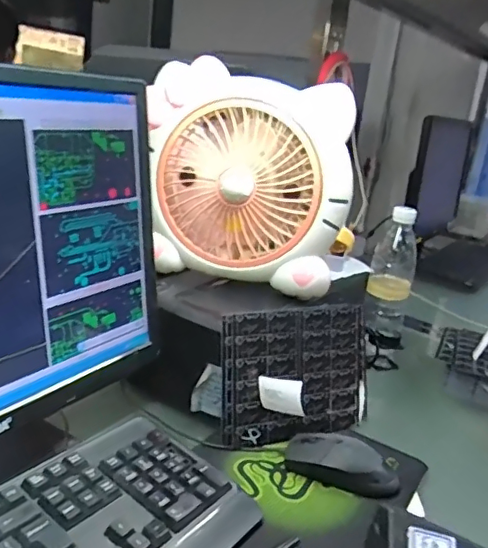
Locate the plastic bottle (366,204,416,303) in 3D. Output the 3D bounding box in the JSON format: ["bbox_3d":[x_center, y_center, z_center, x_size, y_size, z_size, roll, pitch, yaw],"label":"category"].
[{"bbox_3d":[0.237,-0.035,0.873,0.064,0.137,0.062,12,18,13],"label":"plastic bottle"}]

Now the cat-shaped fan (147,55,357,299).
[{"bbox_3d":[-0.002,-0.116,0.690,0.258,0.233,0.105,8,18,-1],"label":"cat-shaped fan"}]

